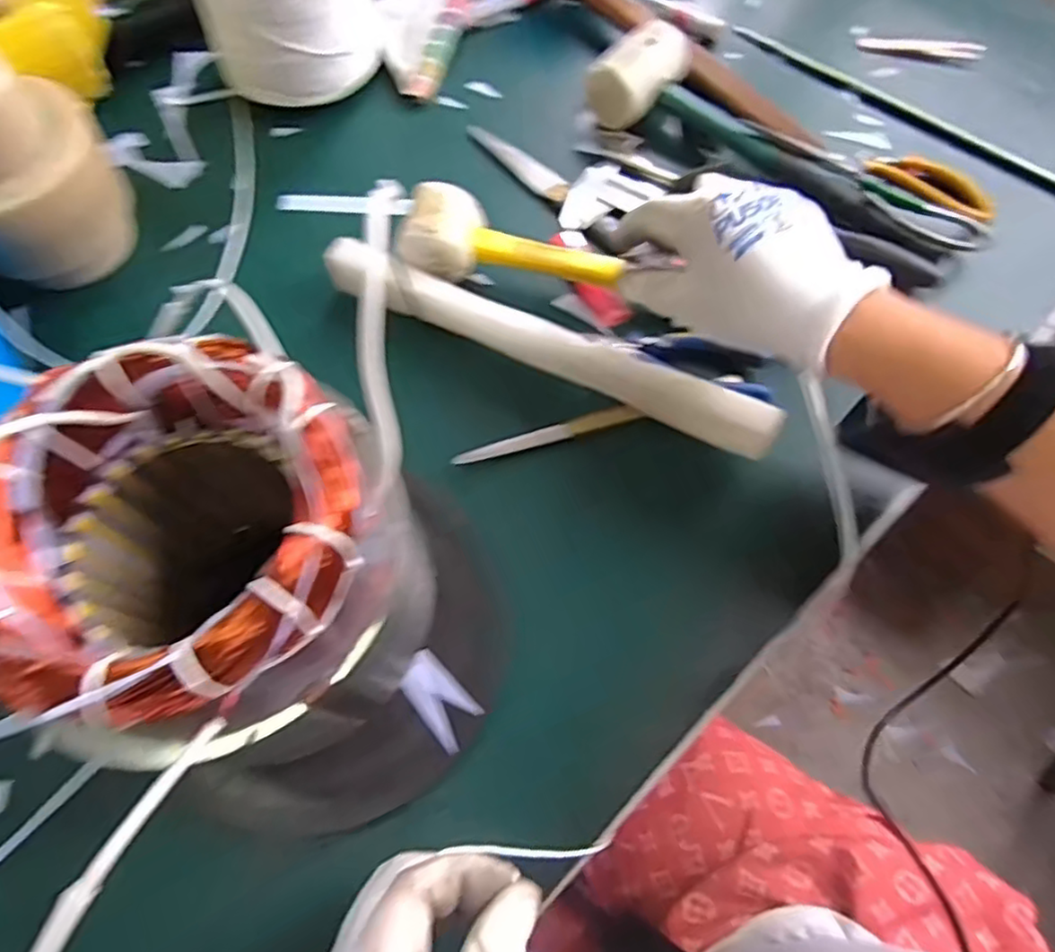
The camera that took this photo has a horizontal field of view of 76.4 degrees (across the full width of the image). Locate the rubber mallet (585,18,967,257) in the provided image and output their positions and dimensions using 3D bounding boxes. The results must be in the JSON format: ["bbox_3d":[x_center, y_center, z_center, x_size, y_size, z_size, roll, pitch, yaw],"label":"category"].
[{"bbox_3d":[0.180,-0.241,0.487,0.279,0.049,0.081,33,71,12],"label":"rubber mallet"}]

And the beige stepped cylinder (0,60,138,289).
[{"bbox_3d":[-0.302,-0.173,0.409,0.096,0.133,0.088,-23,70,-10],"label":"beige stepped cylinder"}]

